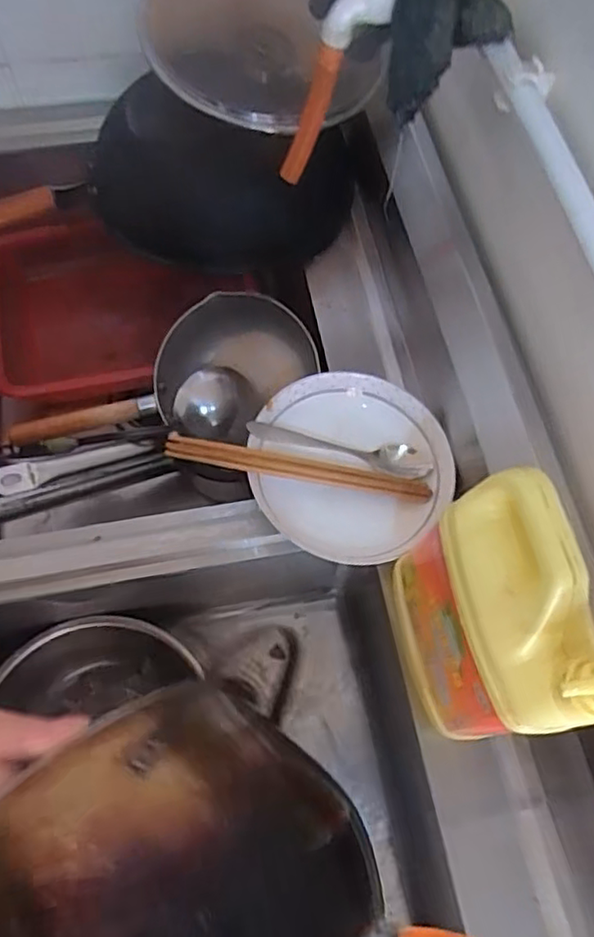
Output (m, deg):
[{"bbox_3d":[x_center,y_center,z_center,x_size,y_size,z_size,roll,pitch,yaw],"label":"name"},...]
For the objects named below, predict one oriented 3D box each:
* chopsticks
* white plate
[{"bbox_3d":[0.005,-0.001,0.567,0.239,0.015,0.025,10,65,-12],"label":"chopsticks"},{"bbox_3d":[0.052,-0.004,0.593,0.180,0.027,0.180,1,78,-5],"label":"white plate"}]

